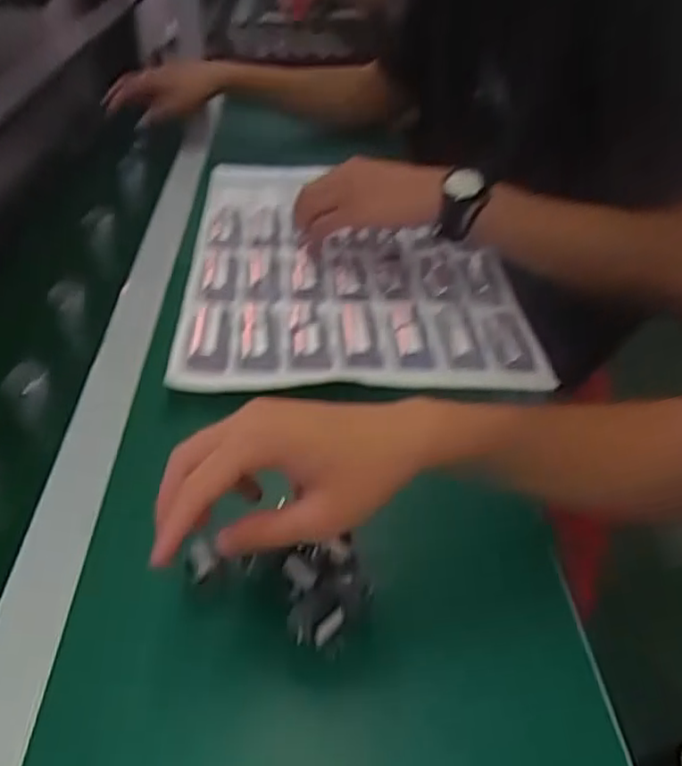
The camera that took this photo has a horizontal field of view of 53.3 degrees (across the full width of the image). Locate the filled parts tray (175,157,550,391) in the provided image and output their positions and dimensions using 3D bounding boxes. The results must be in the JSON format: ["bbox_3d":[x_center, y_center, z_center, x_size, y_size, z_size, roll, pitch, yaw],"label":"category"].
[{"bbox_3d":[0.005,-0.139,0.724,0.317,0.034,0.456,-1,39,-3],"label":"filled parts tray"}]

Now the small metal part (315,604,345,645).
[{"bbox_3d":[-0.006,0.136,0.383,0.007,0.007,0.024,27,45,28],"label":"small metal part"}]

